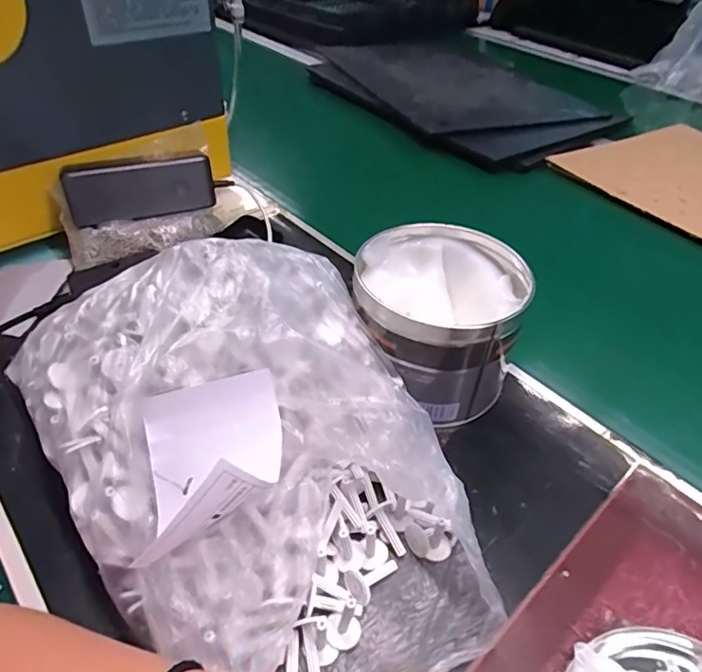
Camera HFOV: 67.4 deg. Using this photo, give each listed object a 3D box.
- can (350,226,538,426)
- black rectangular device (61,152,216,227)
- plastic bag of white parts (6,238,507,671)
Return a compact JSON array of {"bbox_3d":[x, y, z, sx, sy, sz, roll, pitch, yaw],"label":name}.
[{"bbox_3d":[0.063,-0.010,0.408,0.122,0.095,0.117,3,42,-3],"label":"can"},{"bbox_3d":[-0.192,-0.136,0.487,0.127,0.050,0.025,-17,47,-23],"label":"black rectangular device"},{"bbox_3d":[-0.059,0.066,0.306,0.208,0.116,0.266,-17,47,-23],"label":"plastic bag of white parts"}]

